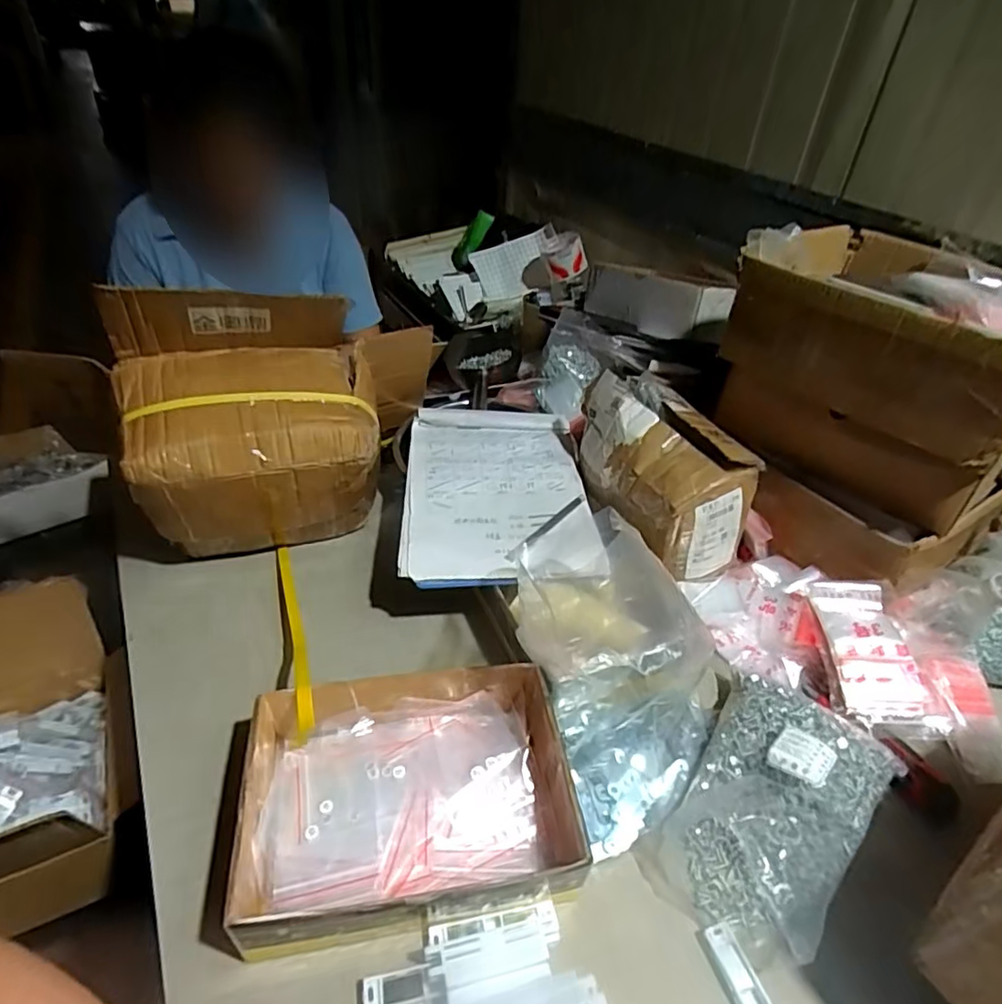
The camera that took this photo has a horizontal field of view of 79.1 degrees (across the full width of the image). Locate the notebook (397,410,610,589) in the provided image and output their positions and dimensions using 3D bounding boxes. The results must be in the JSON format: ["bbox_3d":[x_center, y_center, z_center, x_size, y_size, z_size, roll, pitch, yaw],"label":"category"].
[{"bbox_3d":[-0.007,-0.021,0.742,0.213,0.021,0.306,-1,39,-6],"label":"notebook"}]

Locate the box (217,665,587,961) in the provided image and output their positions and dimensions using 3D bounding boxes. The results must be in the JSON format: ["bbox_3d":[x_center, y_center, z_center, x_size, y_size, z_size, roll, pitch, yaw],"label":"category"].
[{"bbox_3d":[-0.076,0.239,0.501,0.253,0.069,0.186,-5,40,-11],"label":"box"}]

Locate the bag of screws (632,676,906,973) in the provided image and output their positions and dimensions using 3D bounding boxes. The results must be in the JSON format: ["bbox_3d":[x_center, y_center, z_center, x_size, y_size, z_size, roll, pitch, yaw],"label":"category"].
[{"bbox_3d":[0.233,0.250,0.513,0.140,0.085,0.220,30,46,29],"label":"bag of screws"}]

